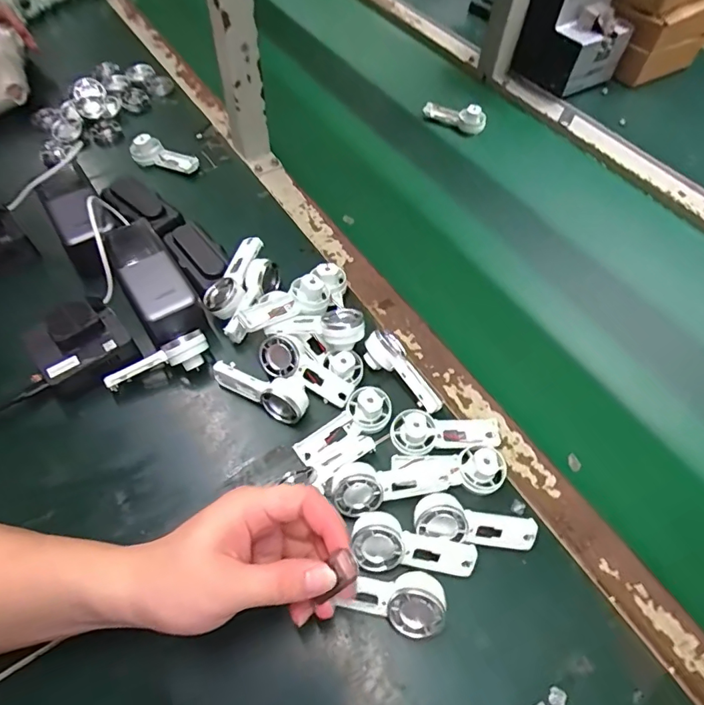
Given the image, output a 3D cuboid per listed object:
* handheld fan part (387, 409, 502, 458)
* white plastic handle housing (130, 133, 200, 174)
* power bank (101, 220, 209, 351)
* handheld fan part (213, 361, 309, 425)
[{"bbox_3d":[0.083,0.070,0.415,0.095,0.035,0.034,-2,57,-2],"label":"handheld fan part"},{"bbox_3d":[-0.239,-0.248,0.611,0.084,0.036,0.031,24,60,14],"label":"white plastic handle housing"},{"bbox_3d":[-0.199,-0.070,0.475,0.057,0.043,0.136,-28,61,-18],"label":"power bank"},{"bbox_3d":[-0.080,0.028,0.429,0.091,0.026,0.032,28,61,17],"label":"handheld fan part"}]

